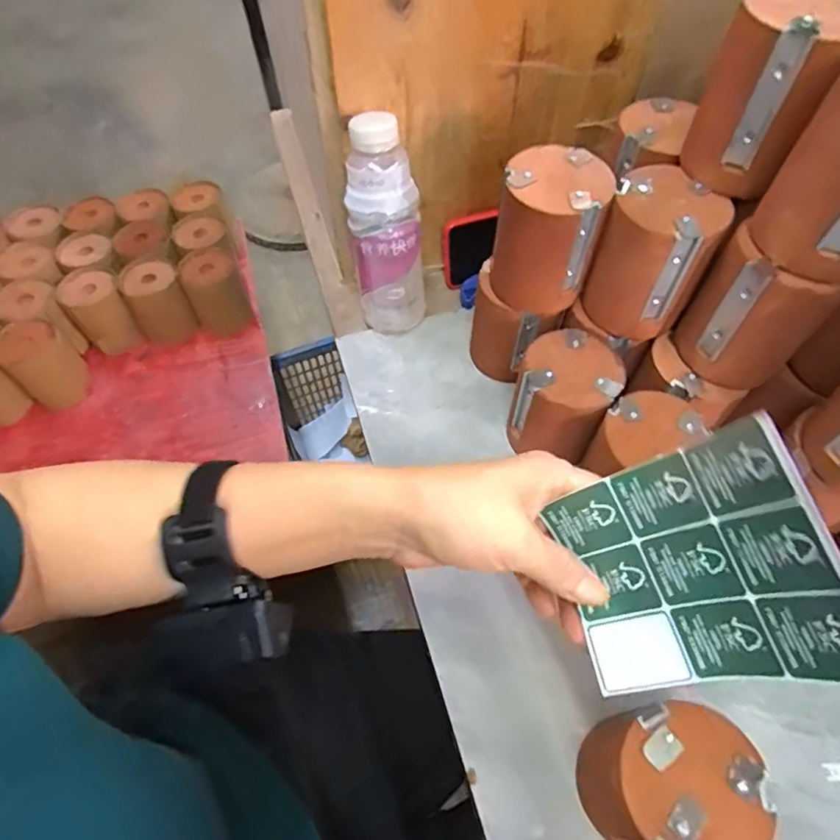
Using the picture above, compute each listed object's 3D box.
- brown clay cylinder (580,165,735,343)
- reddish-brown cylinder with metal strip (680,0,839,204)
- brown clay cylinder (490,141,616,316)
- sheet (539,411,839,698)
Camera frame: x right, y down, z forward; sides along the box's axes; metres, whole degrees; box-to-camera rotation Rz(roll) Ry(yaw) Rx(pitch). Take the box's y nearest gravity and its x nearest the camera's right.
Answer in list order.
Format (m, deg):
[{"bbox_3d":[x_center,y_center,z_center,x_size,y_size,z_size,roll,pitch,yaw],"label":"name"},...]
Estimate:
[{"bbox_3d":[0.174,-0.123,0.429,0.075,0.101,0.080,26,63,16],"label":"brown clay cylinder"},{"bbox_3d":[0.226,-0.211,0.364,0.076,0.098,0.075,38,67,22],"label":"reddish-brown cylinder with metal strip"},{"bbox_3d":[0.098,-0.145,0.444,0.076,0.103,0.075,6,59,5],"label":"brown clay cylinder"},{"bbox_3d":[0.118,0.070,0.253,0.025,0.128,0.102,-13,74,-31],"label":"sheet"}]

